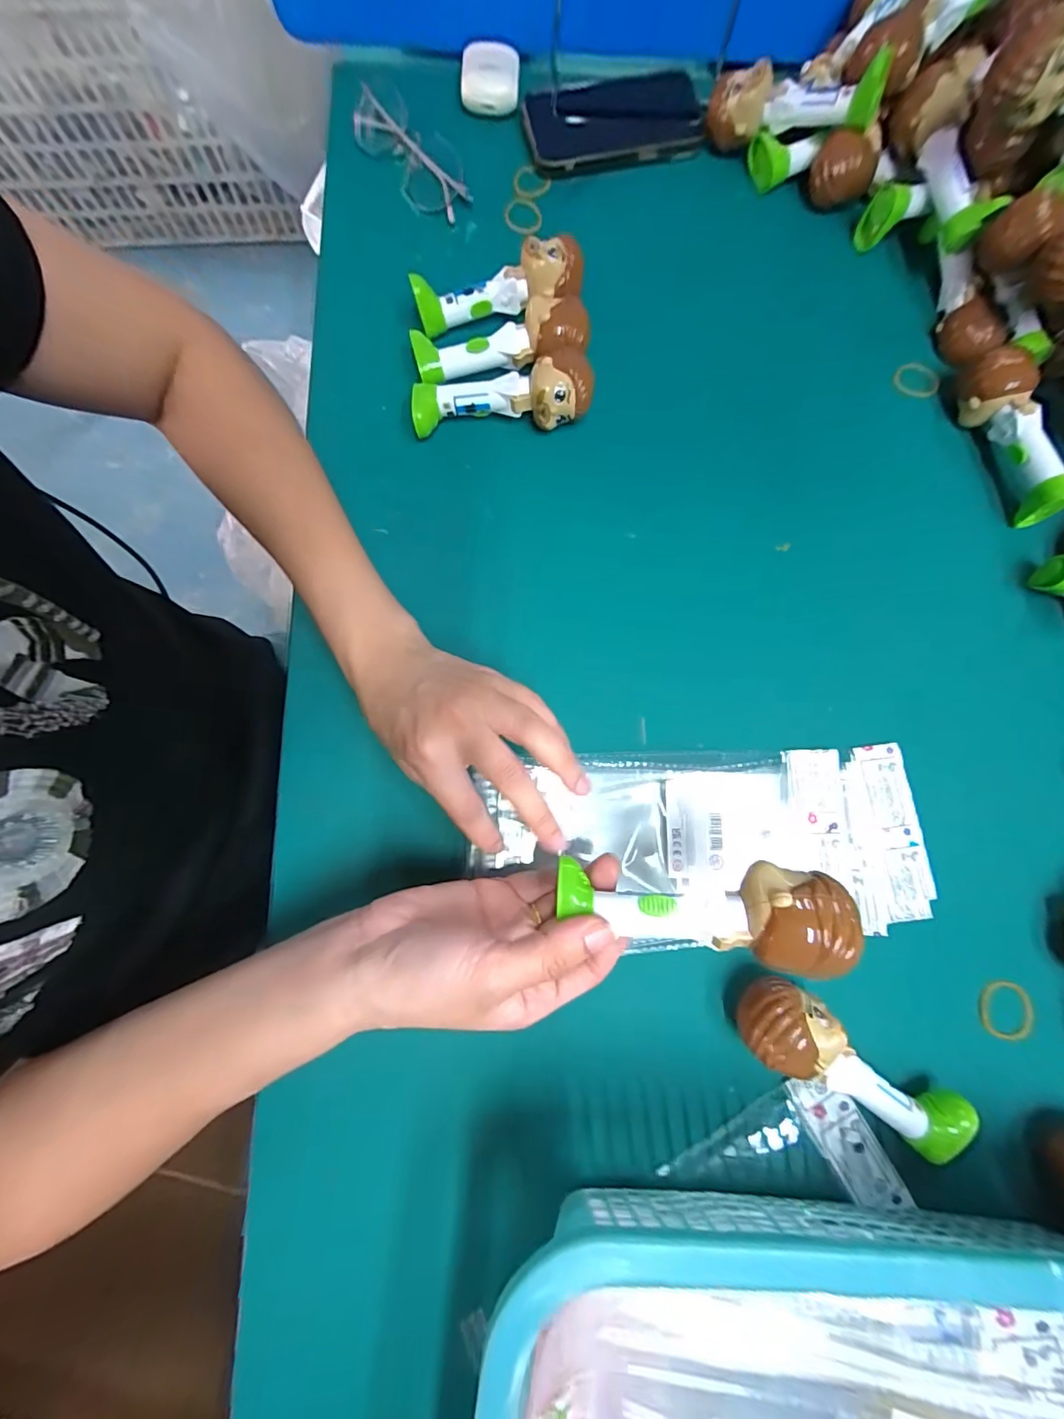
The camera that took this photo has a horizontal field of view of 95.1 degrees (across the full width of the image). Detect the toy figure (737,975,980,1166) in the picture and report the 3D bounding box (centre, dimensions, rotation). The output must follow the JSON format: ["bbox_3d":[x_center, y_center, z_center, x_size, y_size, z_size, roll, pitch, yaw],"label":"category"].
[{"bbox_3d":[0.171,0.195,0.264,0.130,0.041,0.042,33,79,6],"label":"toy figure"}]

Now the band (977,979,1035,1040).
[{"bbox_3d":[0.282,0.179,0.289,0.028,0.005,0.032,10,73,14],"label":"band"}]

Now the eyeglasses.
[{"bbox_3d":[-0.099,-0.446,0.390,0.041,0.025,0.133,-34,80,-8],"label":"eyeglasses"}]

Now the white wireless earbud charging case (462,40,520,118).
[{"bbox_3d":[-0.034,-0.516,0.401,0.046,0.025,0.039,4,77,0],"label":"white wireless earbud charging case"}]

